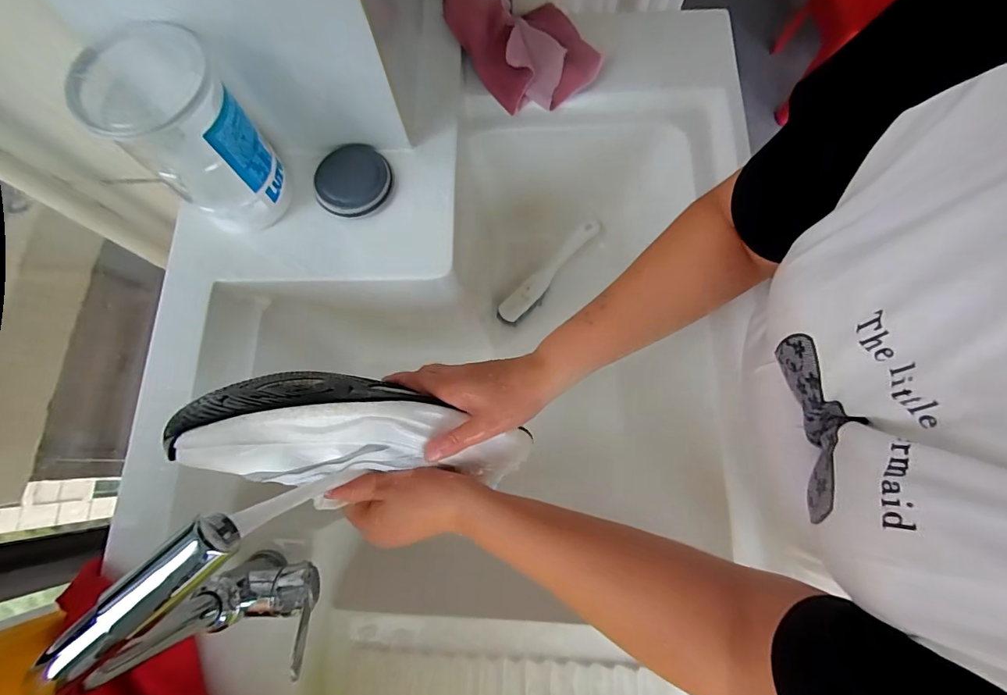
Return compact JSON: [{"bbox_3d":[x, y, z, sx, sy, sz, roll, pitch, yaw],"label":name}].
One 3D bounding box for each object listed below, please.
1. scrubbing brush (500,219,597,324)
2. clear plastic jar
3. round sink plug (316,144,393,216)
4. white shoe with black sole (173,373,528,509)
[{"bbox_3d":[0.070,-0.114,0.677,0.203,0.056,0.044,-41,78,-8],"label":"scrubbing brush"},{"bbox_3d":[-0.270,-0.186,0.400,0.088,0.148,0.092,0,76,1],"label":"clear plastic jar"},{"bbox_3d":[-0.157,-0.174,0.459,0.079,0.026,0.073,0,76,1],"label":"round sink plug"},{"bbox_3d":[-0.097,0.067,0.357,0.271,0.082,0.085,13,73,-34],"label":"white shoe with black sole"}]

